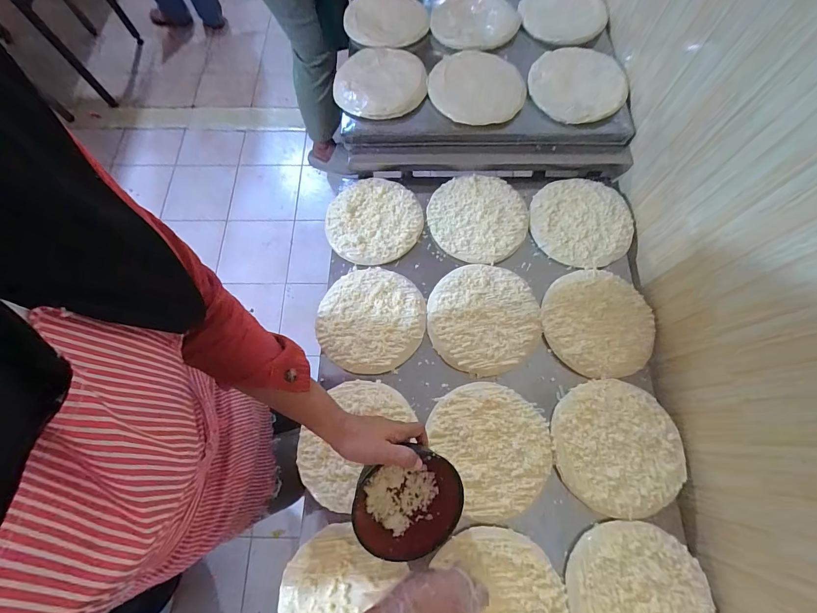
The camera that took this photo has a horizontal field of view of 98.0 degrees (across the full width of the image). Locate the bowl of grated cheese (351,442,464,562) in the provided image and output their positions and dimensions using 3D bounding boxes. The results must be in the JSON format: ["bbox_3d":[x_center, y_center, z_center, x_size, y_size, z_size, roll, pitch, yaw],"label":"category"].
[{"bbox_3d":[0.000,0.266,0.489,0.133,0.055,0.139,0,69,0],"label":"bowl of grated cheese"}]

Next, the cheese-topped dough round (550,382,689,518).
[{"bbox_3d":[0.338,0.225,0.578,0.199,0.019,0.196,0,69,0],"label":"cheese-topped dough round"}]

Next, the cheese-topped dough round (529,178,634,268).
[{"bbox_3d":[0.356,-0.180,0.732,0.199,0.018,0.207,0,69,0],"label":"cheese-topped dough round"}]

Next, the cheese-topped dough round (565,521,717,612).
[{"bbox_3d":[0.327,0.423,0.504,0.193,0.018,0.195,0,69,0],"label":"cheese-topped dough round"}]

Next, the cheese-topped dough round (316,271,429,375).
[{"bbox_3d":[-0.070,0.022,0.661,0.194,0.021,0.194,0,69,0],"label":"cheese-topped dough round"}]

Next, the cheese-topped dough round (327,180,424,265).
[{"bbox_3d":[-0.071,-0.178,0.736,0.187,0.020,0.194,0,69,0],"label":"cheese-topped dough round"}]

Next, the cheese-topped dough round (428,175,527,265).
[{"bbox_3d":[0.144,-0.190,0.727,0.205,0.012,0.197,0,69,0],"label":"cheese-topped dough round"}]

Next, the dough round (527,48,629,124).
[{"bbox_3d":[0.370,-0.497,0.780,0.196,0.027,0.232,11,70,5],"label":"dough round"}]

